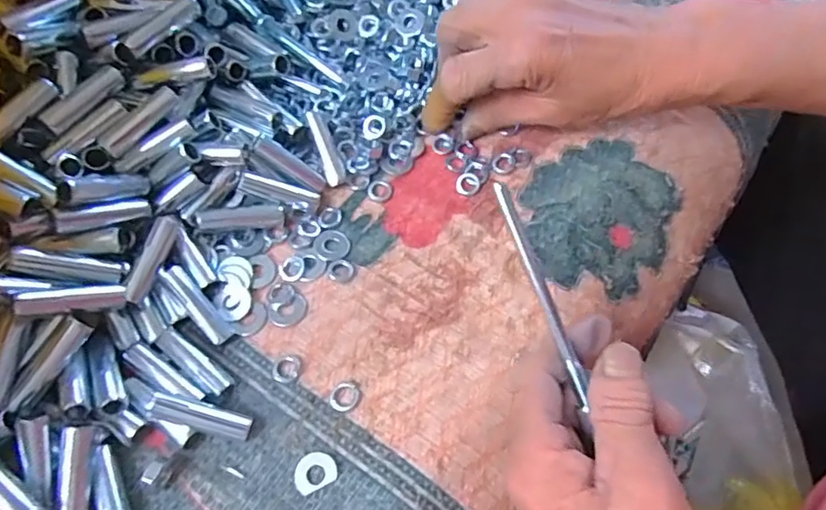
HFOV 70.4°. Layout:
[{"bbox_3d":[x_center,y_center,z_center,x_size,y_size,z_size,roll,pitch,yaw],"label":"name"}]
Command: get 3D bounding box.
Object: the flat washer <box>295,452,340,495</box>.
[{"bbox_3d":[-0.042,0.093,0.252,0.019,0.004,0.015,-23,66,-13],"label":"flat washer"}]

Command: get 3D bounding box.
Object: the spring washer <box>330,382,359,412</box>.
[{"bbox_3d":[-0.031,0.065,0.269,0.013,0.004,0.013,1,63,-2],"label":"spring washer"}]

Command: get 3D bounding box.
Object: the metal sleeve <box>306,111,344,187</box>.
[{"bbox_3d":[-0.049,-0.058,0.322,0.009,0.008,0.041,-20,91,-9],"label":"metal sleeve"}]

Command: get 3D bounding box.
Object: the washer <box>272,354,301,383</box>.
[{"bbox_3d":[-0.060,0.054,0.277,0.013,0.004,0.013,1,63,-2],"label":"washer"}]

